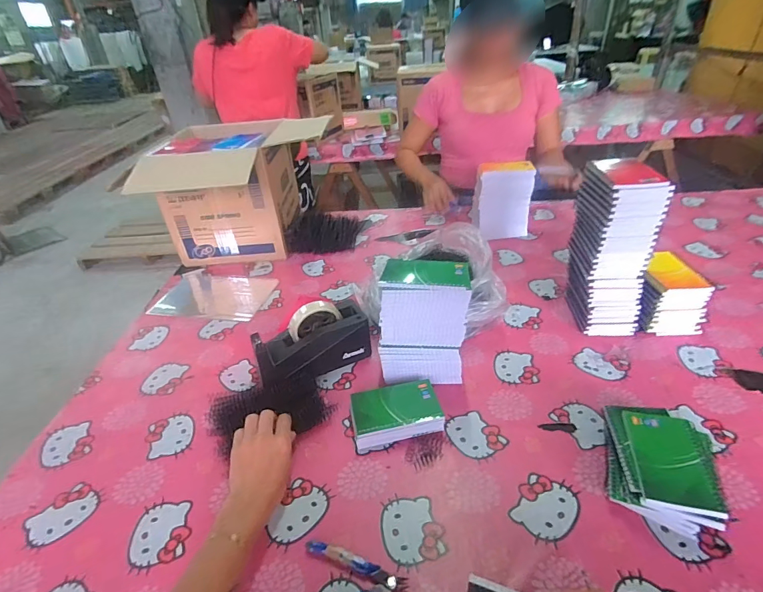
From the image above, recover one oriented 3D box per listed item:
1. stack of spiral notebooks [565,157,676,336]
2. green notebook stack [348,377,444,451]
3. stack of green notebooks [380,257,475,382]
[{"bbox_3d":[0.409,-0.078,0.738,0.108,0.289,0.127,-1,34,3],"label":"stack of spiral notebooks"},{"bbox_3d":[0.021,0.178,0.629,0.133,0.037,0.093,-7,34,-4],"label":"green notebook stack"},{"bbox_3d":[0.069,0.049,0.682,0.131,0.199,0.094,1,34,7],"label":"stack of green notebooks"}]

